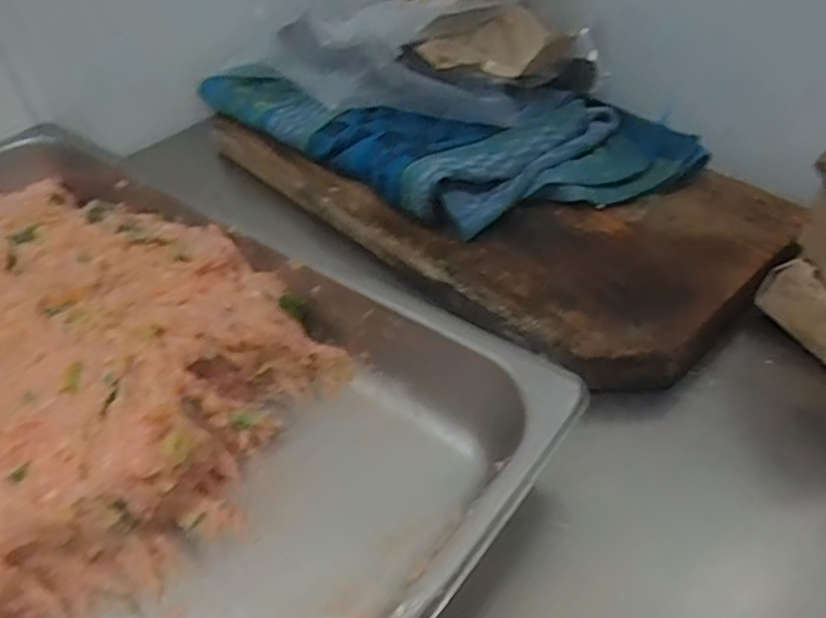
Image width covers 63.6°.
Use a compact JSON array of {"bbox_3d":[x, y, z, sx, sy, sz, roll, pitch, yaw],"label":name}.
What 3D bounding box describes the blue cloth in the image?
[{"bbox_3d":[0.016,-0.163,0.555,0.397,0.040,0.204,33,56,31],"label":"blue cloth"}]

